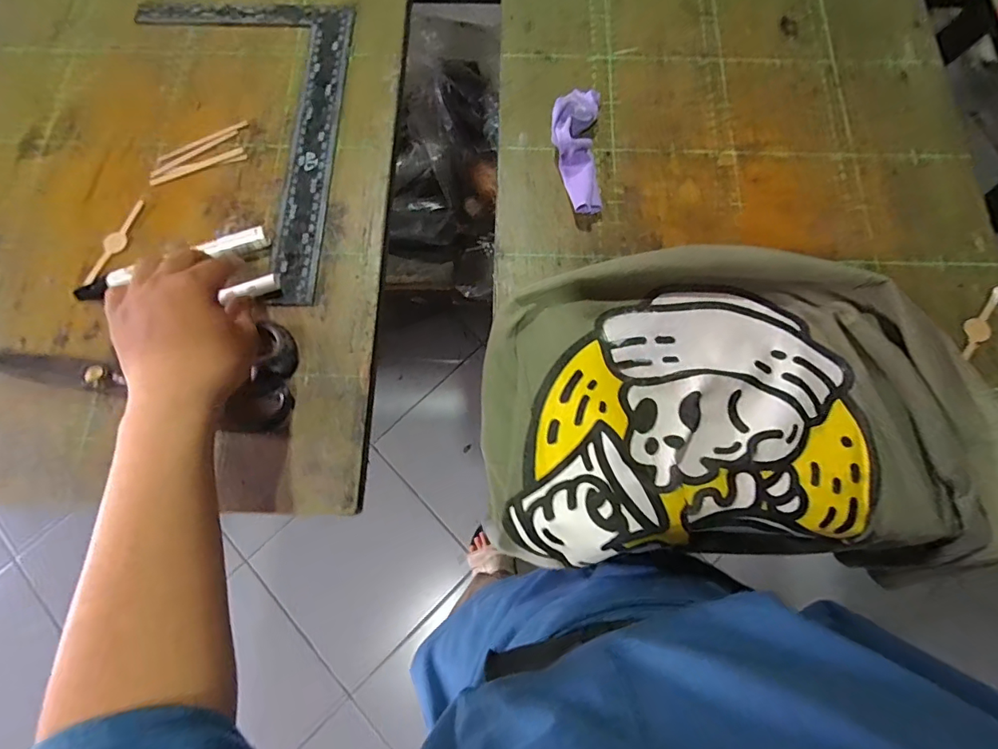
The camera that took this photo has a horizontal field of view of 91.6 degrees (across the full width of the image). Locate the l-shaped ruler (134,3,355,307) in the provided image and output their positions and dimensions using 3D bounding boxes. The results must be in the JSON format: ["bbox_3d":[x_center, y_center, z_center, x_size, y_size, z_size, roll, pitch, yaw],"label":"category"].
[{"bbox_3d":[-0.241,-0.208,0.424,0.201,0.004,0.317,1,72,1],"label":"l-shaped ruler"}]

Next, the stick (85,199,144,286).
[{"bbox_3d":[-0.310,-0.108,0.394,0.019,0.004,0.080,13,73,5],"label":"stick"}]

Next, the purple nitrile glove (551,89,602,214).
[{"bbox_3d":[0.063,-0.188,0.399,0.040,0.030,0.126,2,72,2],"label":"purple nitrile glove"}]

